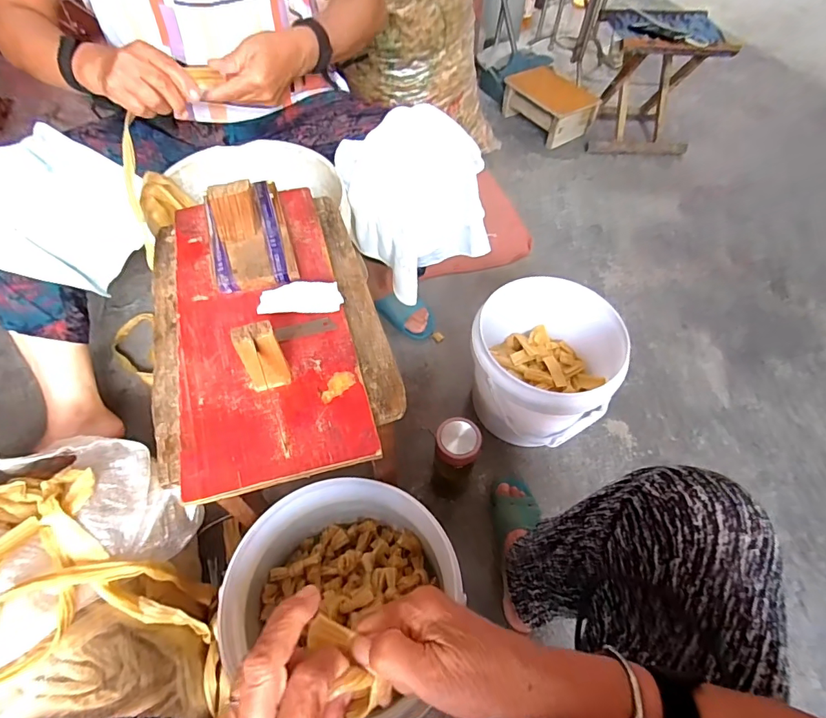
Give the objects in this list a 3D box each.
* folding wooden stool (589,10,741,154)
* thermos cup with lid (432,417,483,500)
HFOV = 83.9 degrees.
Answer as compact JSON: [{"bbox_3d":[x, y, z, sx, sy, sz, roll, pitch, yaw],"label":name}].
[{"bbox_3d":[0.680,-0.812,1.358,0.290,0.315,0.263,0,57,-2],"label":"folding wooden stool"},{"bbox_3d":[0.069,0.171,0.768,0.068,0.195,0.074,1,57,-1],"label":"thermos cup with lid"}]

